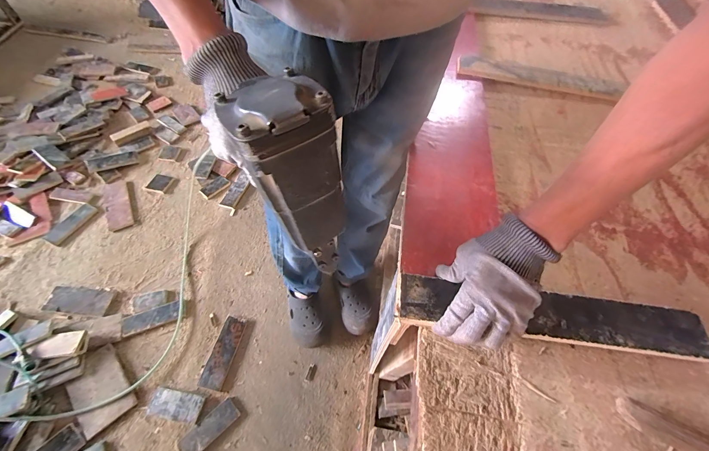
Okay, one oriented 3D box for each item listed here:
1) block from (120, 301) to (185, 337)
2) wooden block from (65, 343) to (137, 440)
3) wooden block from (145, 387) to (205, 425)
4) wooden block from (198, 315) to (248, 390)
[{"bbox_3d":[-0.667,0.305,1.000,0.189,0.010,0.066,-16,60,-14],"label":"block"},{"bbox_3d":[-0.747,0.472,0.874,0.137,0.018,0.208,-36,66,-24],"label":"wooden block"},{"bbox_3d":[-0.513,0.516,0.865,0.145,0.012,0.070,10,57,2],"label":"wooden block"},{"bbox_3d":[-0.412,0.396,0.945,0.072,0.011,0.208,12,57,3],"label":"wooden block"}]

